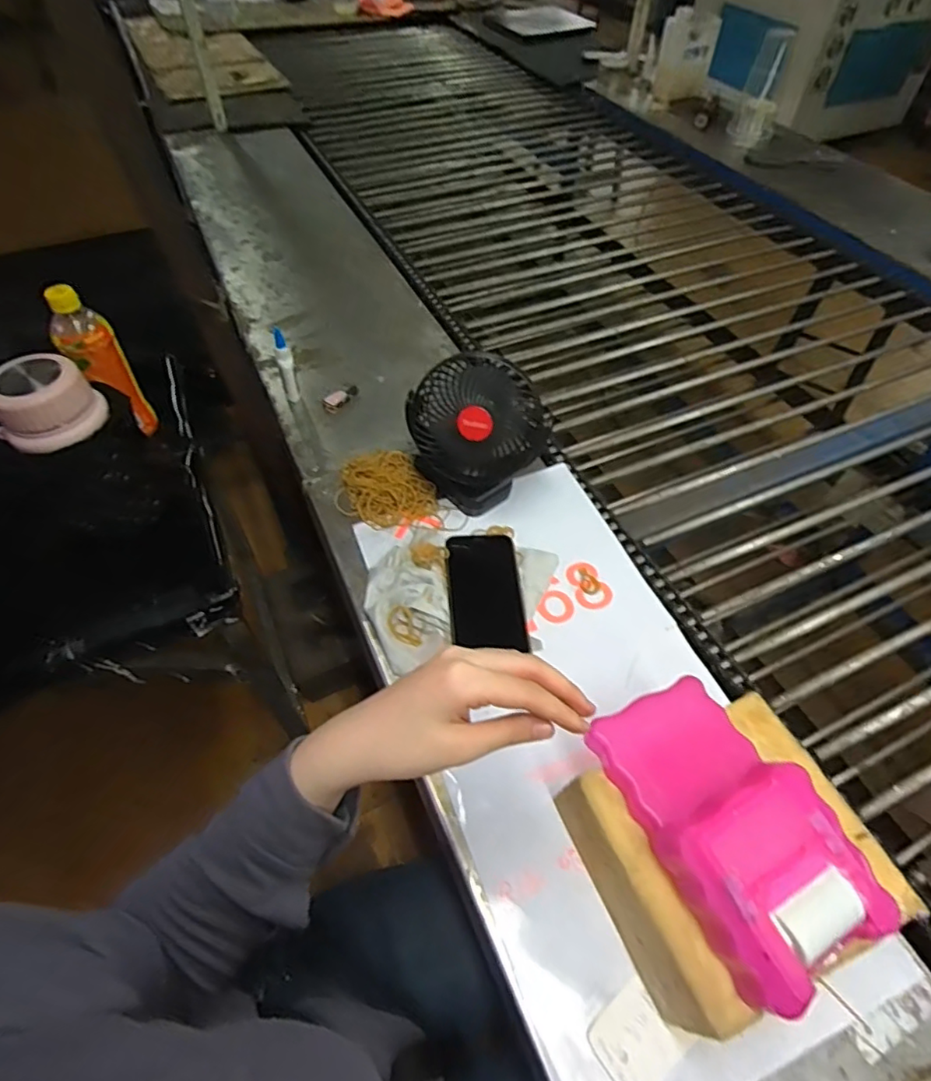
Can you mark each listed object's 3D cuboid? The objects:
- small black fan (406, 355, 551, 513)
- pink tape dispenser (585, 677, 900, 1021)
[{"bbox_3d":[0.014,-0.115,0.677,0.154,0.176,0.078,-8,54,-8],"label":"small black fan"},{"bbox_3d":[0.181,0.185,0.396,0.121,0.046,0.192,-20,56,-16],"label":"pink tape dispenser"}]

